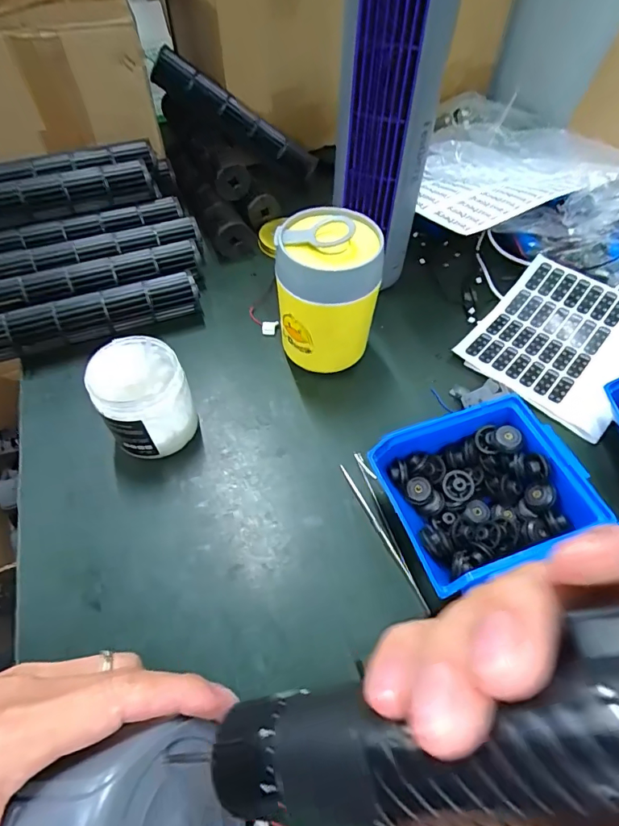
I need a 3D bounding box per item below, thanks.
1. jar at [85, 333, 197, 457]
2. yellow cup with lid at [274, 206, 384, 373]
[{"bbox_3d":[-0.142,-0.010,0.397,0.074,0.087,0.078,-19,57,-13],"label":"jar"},{"bbox_3d":[0.016,-0.105,0.428,0.091,0.139,0.082,9,56,6],"label":"yellow cup with lid"}]

